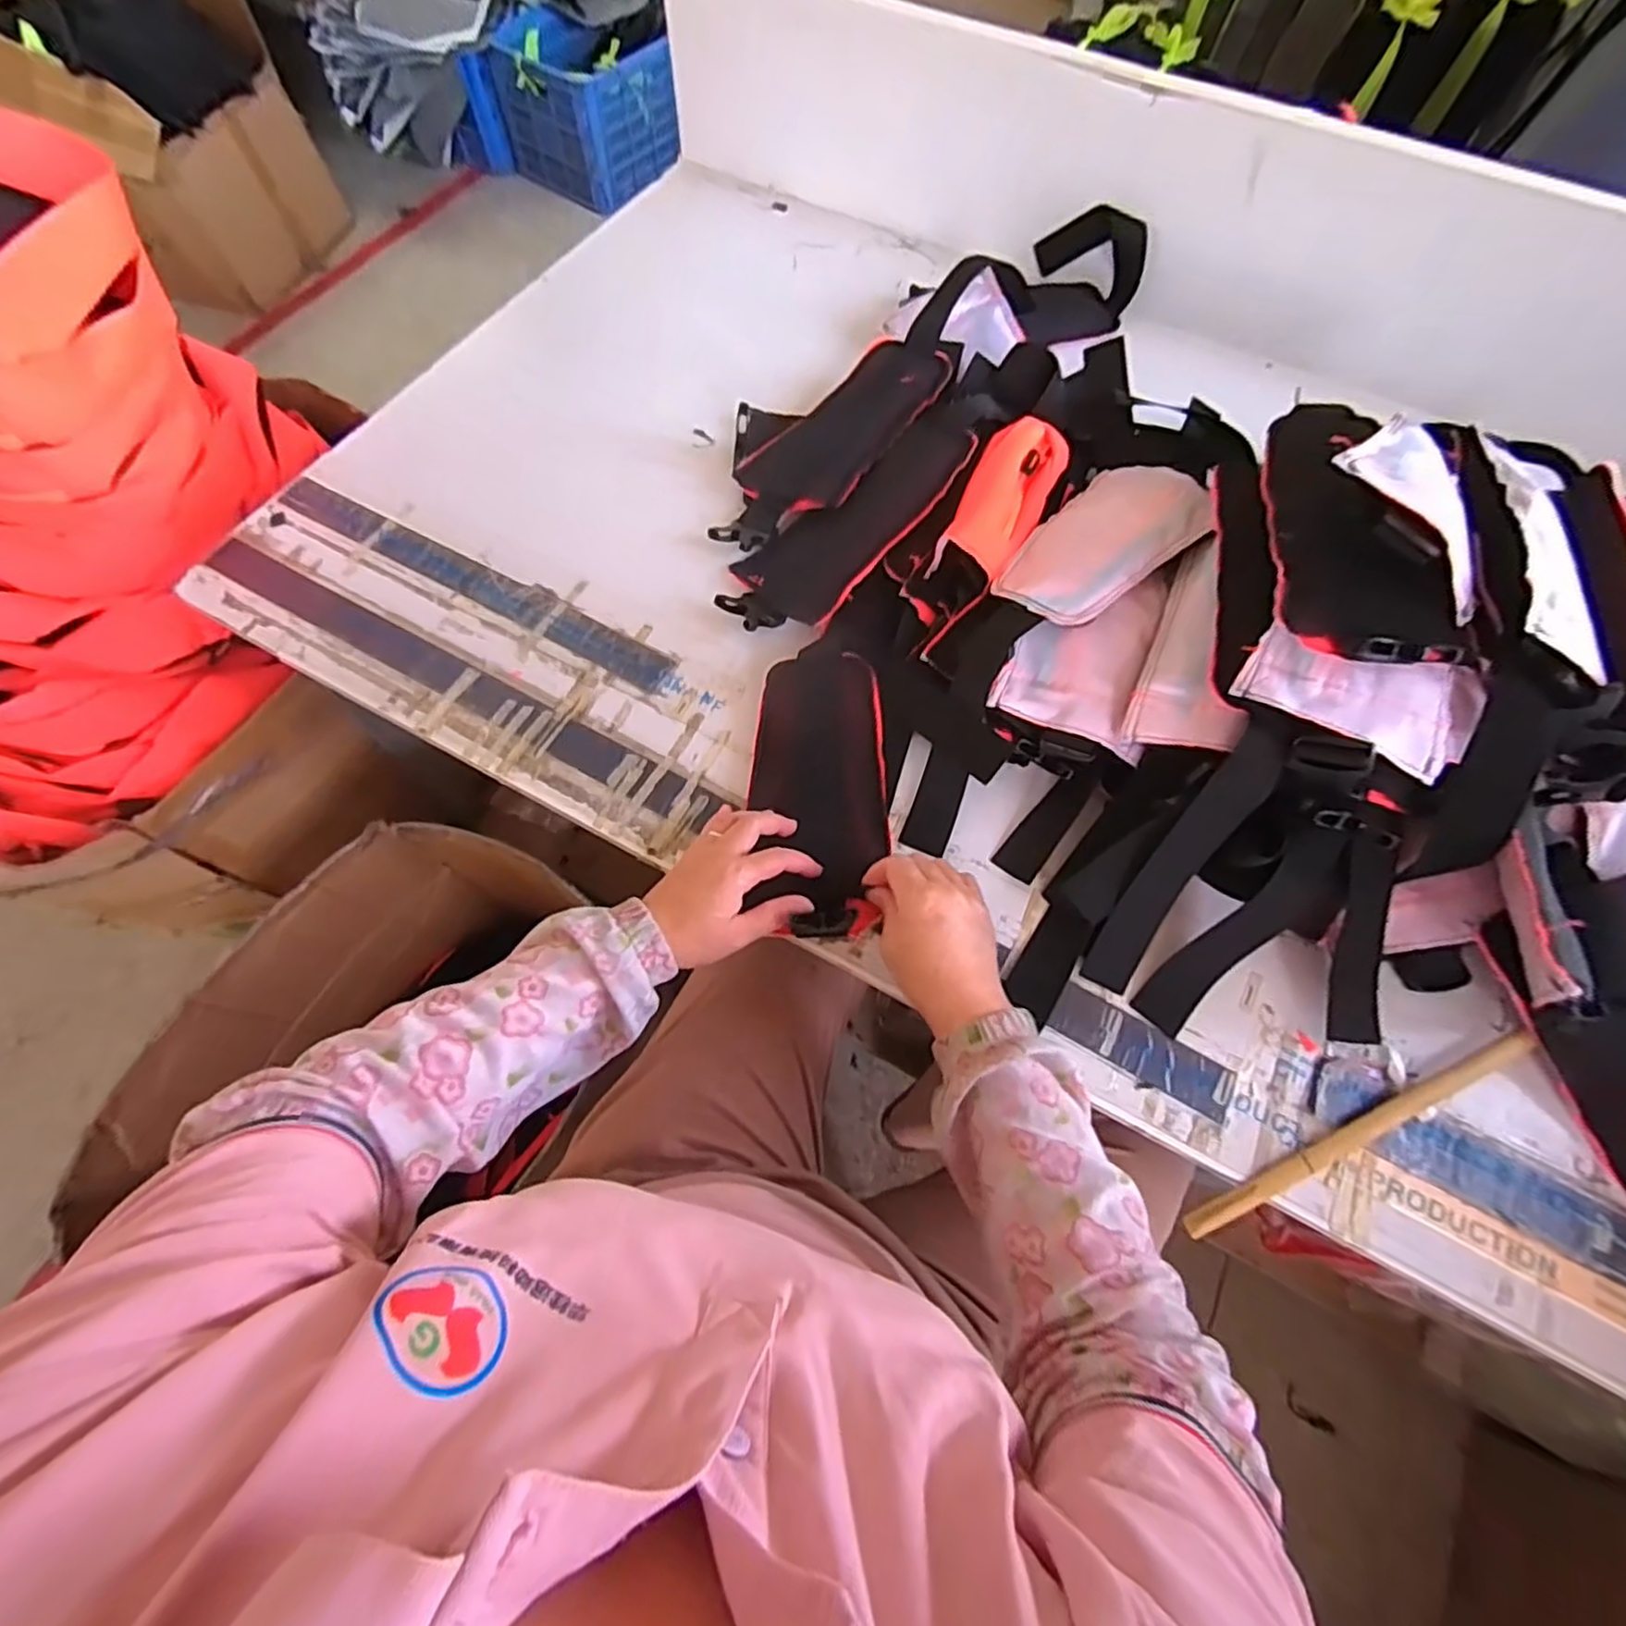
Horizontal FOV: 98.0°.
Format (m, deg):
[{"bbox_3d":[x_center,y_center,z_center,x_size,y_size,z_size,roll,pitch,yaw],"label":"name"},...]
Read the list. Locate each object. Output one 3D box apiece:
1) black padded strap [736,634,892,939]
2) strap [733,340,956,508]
[{"bbox_3d":[0.008,-0.024,0.569,0.109,0.041,0.244,-4,69,-2],"label":"black padded strap"},{"bbox_3d":[0.040,-0.393,0.703,0.124,0.020,0.237,31,75,24],"label":"strap"}]

